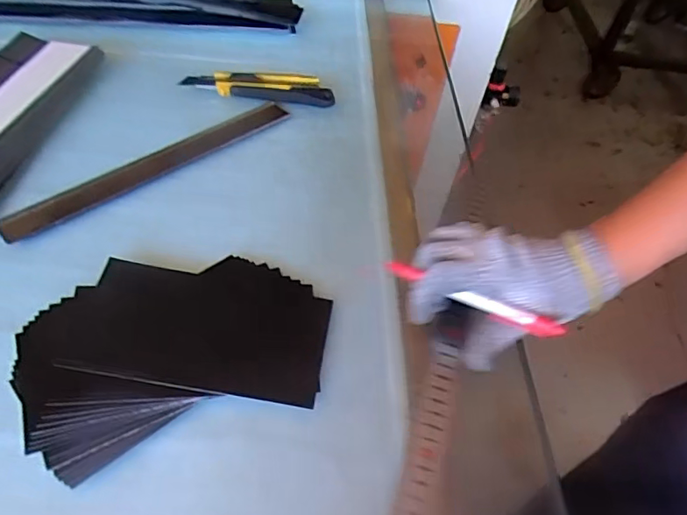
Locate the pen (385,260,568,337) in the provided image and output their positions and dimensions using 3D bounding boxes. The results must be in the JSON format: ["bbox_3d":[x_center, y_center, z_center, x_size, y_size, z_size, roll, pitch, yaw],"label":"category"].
[{"bbox_3d":[0.094,0.029,0.404,0.137,0.012,0.014,22,52,19],"label":"pen"}]

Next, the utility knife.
[{"bbox_3d":[-0.092,-0.189,0.598,0.163,0.021,0.035,8,51,1],"label":"utility knife"}]

